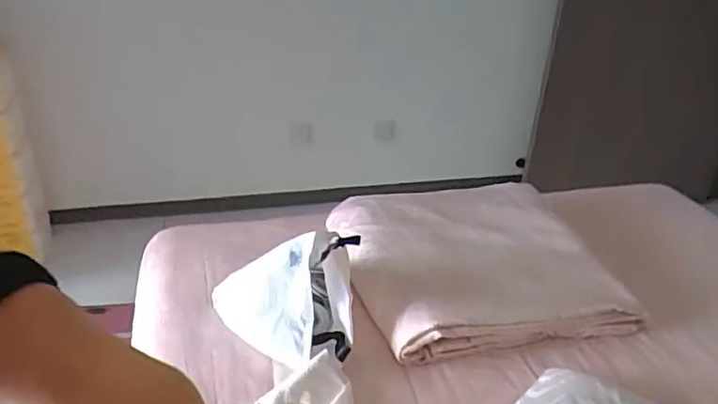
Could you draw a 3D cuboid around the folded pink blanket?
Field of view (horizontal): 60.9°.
[{"bbox_3d":[0.244,0.124,1.299,0.525,0.120,0.437,-8,32,-15],"label":"folded pink blanket"}]

